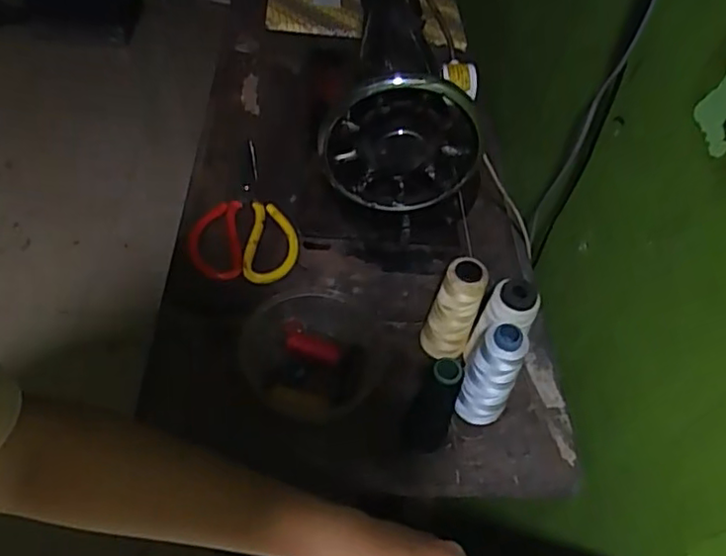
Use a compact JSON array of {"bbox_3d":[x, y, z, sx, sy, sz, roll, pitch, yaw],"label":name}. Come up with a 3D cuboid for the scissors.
[{"bbox_3d":[-0.124,-0.074,0.661,0.105,0.016,0.192,0,50,-7],"label":"scissors"}]

